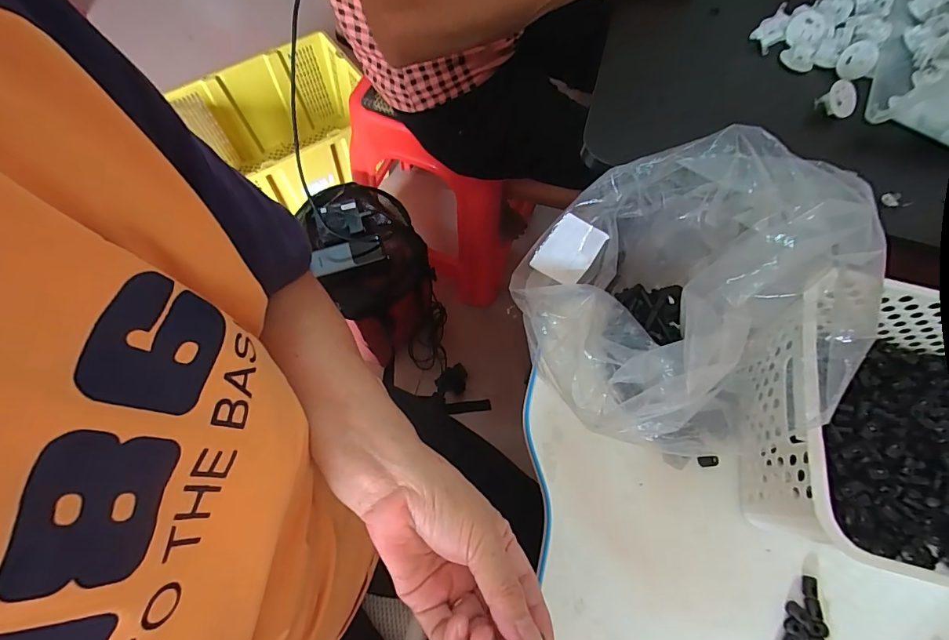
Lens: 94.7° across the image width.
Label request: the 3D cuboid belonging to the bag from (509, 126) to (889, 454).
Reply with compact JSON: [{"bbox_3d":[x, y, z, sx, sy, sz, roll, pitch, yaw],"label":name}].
[{"bbox_3d":[0.145,-0.016,0.339,0.181,0.207,0.216,-16,69,-9],"label":"bag"}]

